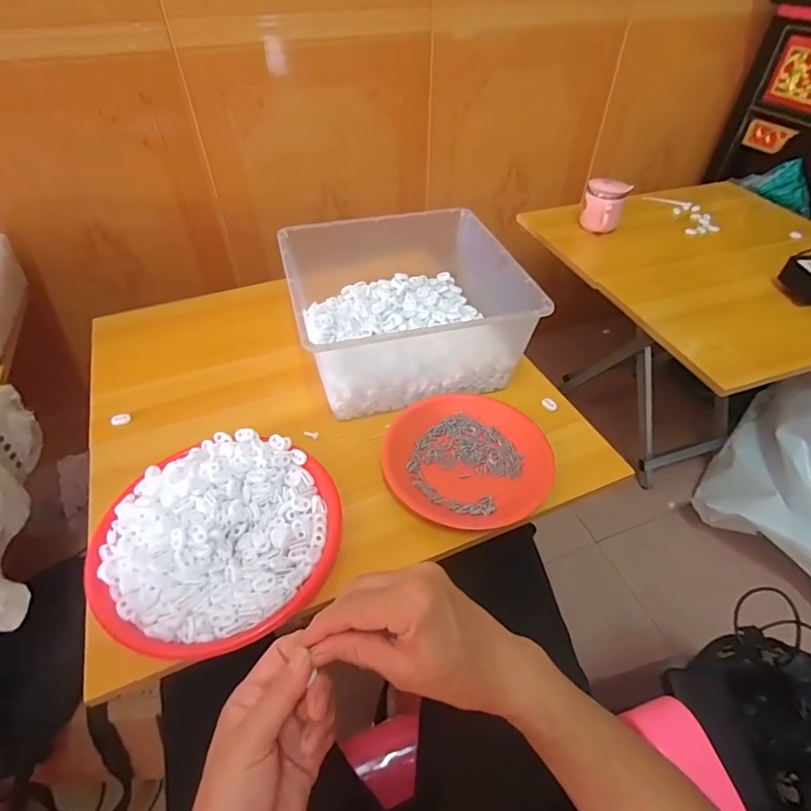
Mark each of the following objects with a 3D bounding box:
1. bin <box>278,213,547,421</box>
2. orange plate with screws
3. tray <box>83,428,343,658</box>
[{"bbox_3d":[-0.004,-0.141,0.673,0.292,0.128,0.290,-15,48,-14],"label":"bin"},{"bbox_3d":[0.073,0.062,0.577,0.194,0.026,0.184,0,47,0],"label":"orange plate with screws"},{"bbox_3d":[-0.191,0.125,0.491,0.232,0.035,0.231,0,47,0],"label":"tray"}]

